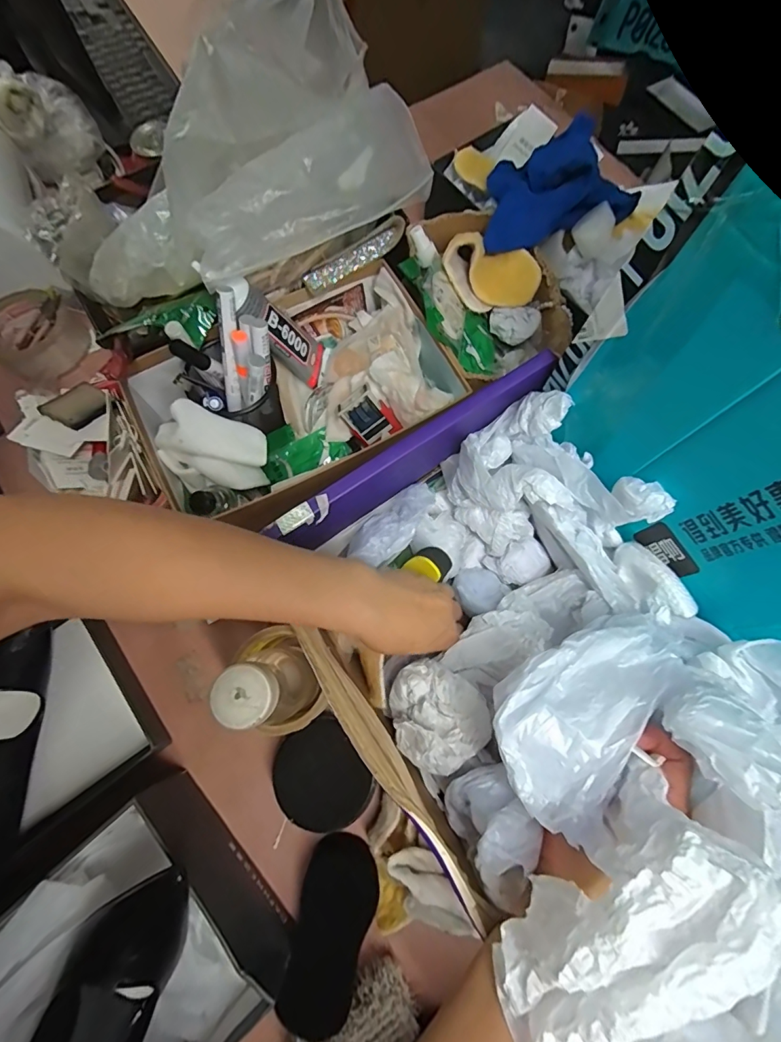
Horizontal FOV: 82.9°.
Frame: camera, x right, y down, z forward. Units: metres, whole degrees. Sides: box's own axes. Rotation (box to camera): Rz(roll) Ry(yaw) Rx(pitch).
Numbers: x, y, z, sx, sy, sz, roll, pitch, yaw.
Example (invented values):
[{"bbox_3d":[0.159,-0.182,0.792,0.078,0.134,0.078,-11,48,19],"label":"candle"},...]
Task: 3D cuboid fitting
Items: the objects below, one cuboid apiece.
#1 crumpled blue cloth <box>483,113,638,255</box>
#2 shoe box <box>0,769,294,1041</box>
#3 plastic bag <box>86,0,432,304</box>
[{"bbox_3d":[0.183,-0.370,0.481,0.146,0.056,0.145,3,74,-1],"label":"crumpled blue cloth"},{"bbox_3d":[-0.241,0.376,0.322,0.289,0.108,0.179,-42,79,-12],"label":"shoe box"},{"bbox_3d":[-0.140,-0.295,0.367,0.328,0.170,0.139,-30,76,6],"label":"plastic bag"}]

